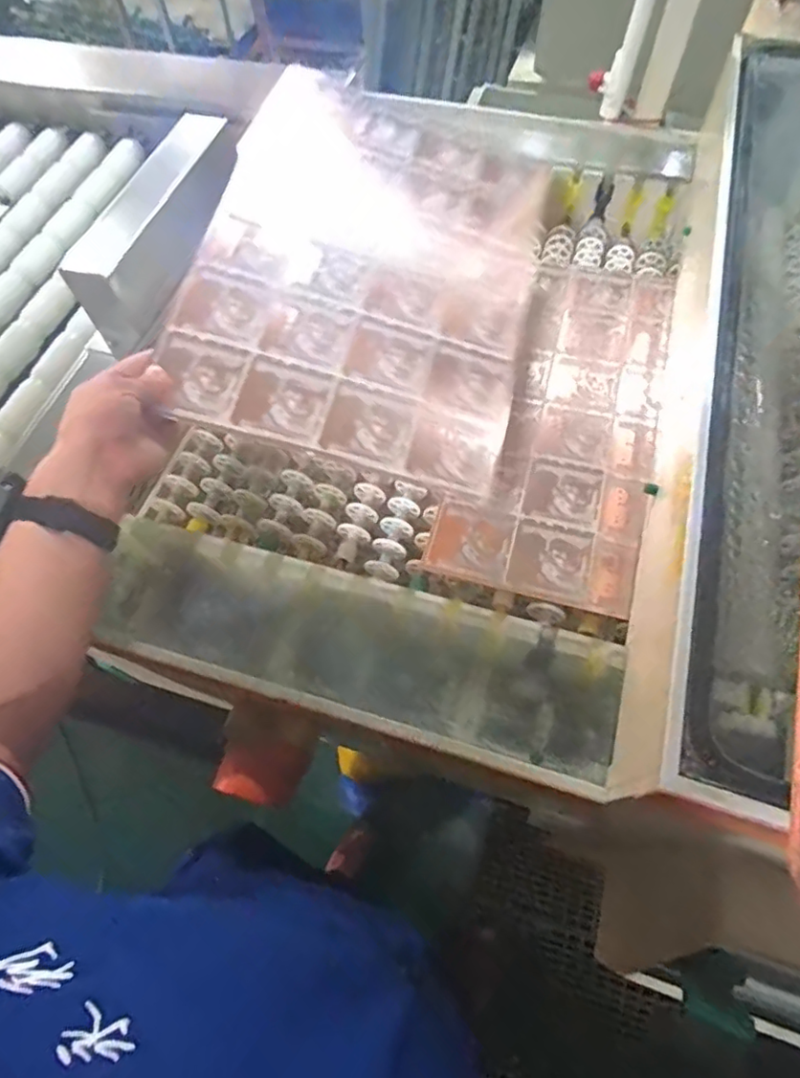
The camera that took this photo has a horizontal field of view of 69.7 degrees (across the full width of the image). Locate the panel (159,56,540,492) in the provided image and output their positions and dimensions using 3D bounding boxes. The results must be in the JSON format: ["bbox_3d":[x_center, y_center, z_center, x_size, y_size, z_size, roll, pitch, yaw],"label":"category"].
[{"bbox_3d":[-0.026,-0.300,0.621,0.338,0.018,0.480,16,69,-5],"label":"panel"}]

